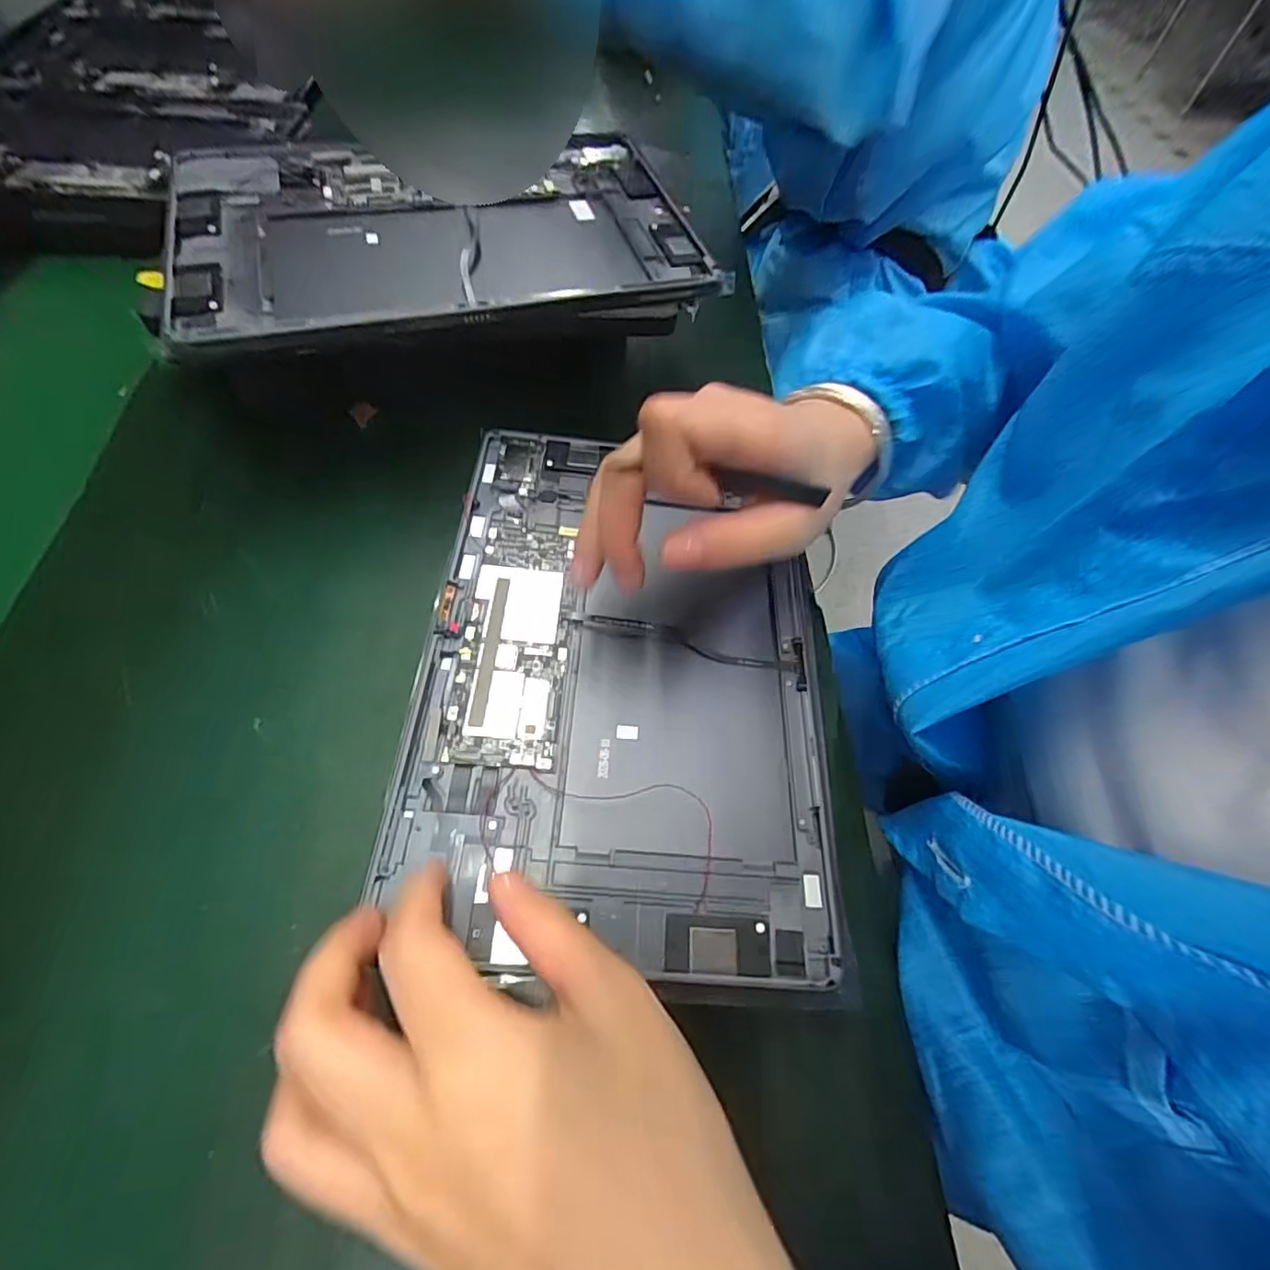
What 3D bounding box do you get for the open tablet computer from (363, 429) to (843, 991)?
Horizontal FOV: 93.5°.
[{"bbox_3d":[-0.005,0.009,0.271,0.166,0.030,0.249,3,61,-1],"label":"open tablet computer"}]

